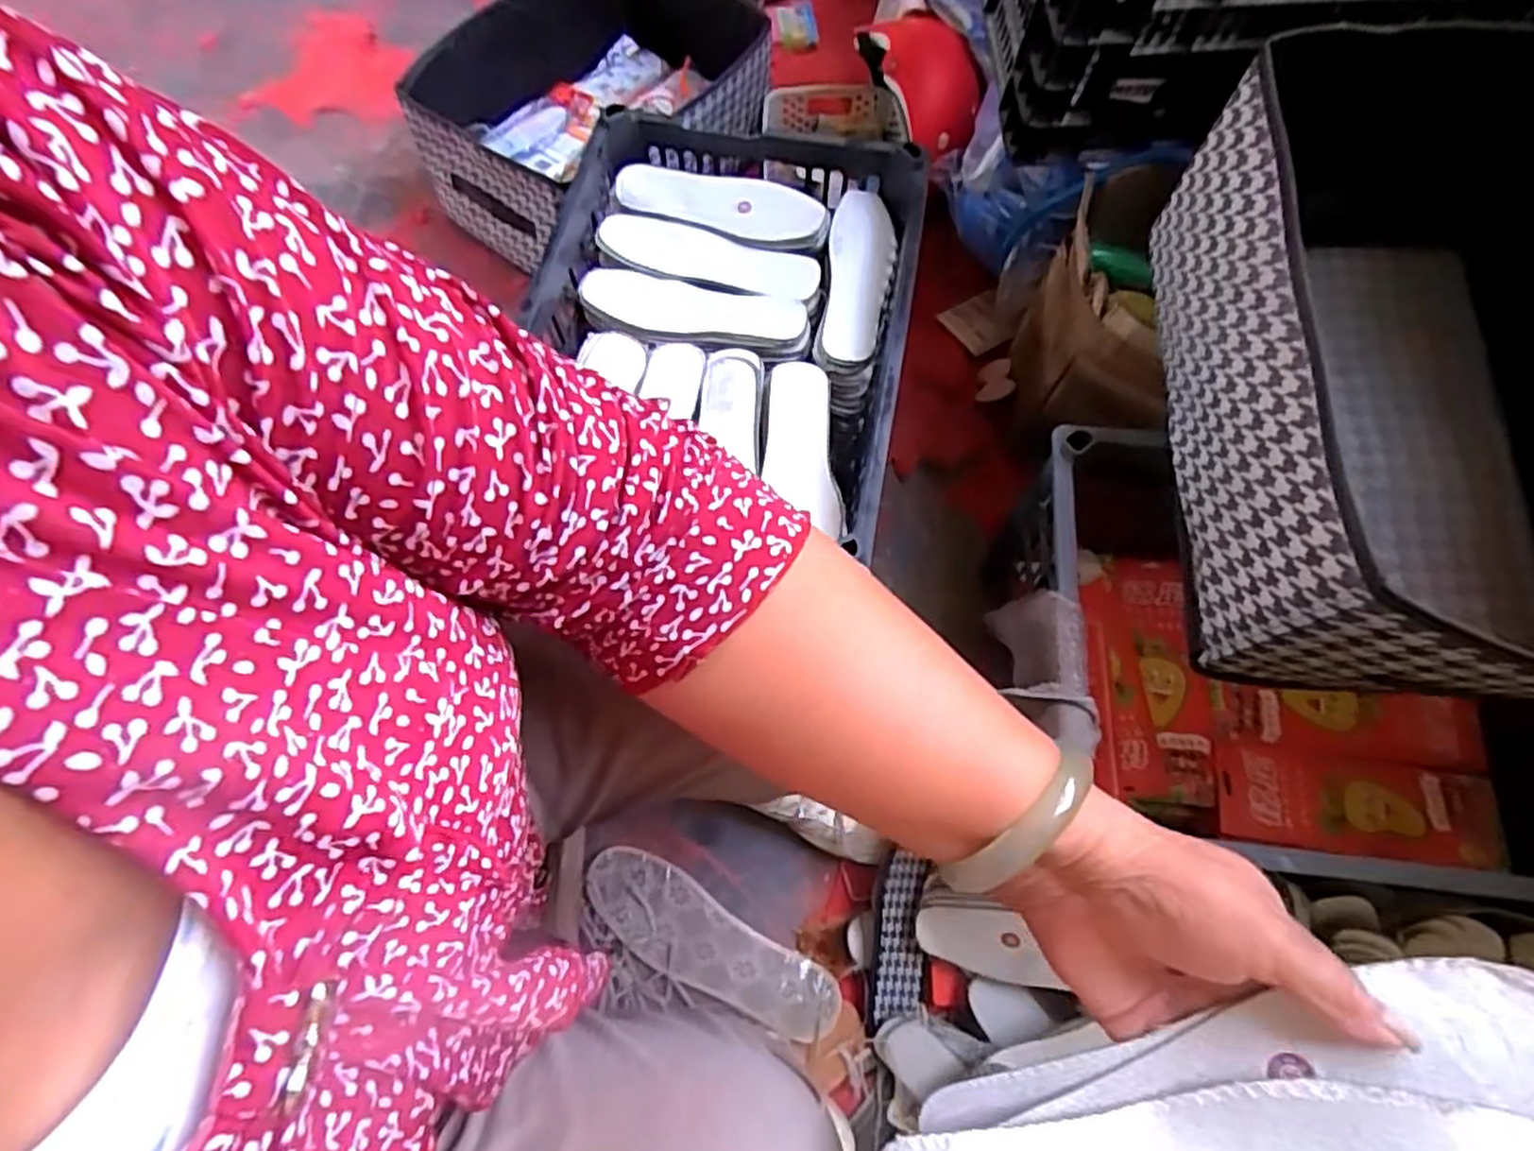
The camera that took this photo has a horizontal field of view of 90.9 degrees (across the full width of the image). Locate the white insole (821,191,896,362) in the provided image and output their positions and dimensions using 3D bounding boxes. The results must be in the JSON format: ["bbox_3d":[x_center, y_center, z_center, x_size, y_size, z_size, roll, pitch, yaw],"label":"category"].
[{"bbox_3d":[0.092,-0.304,0.763,0.063,0.022,0.213,7,68,3],"label":"white insole"}]

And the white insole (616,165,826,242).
[{"bbox_3d":[-0.050,-0.392,0.786,0.221,0.013,0.064,19,85,12],"label":"white insole"}]

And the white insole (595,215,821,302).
[{"bbox_3d":[-0.059,-0.332,0.783,0.232,0.018,0.062,15,69,6],"label":"white insole"}]

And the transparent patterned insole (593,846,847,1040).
[{"bbox_3d":[-0.059,0.355,0.722,0.263,0.017,0.080,30,71,11],"label":"transparent patterned insole"}]

